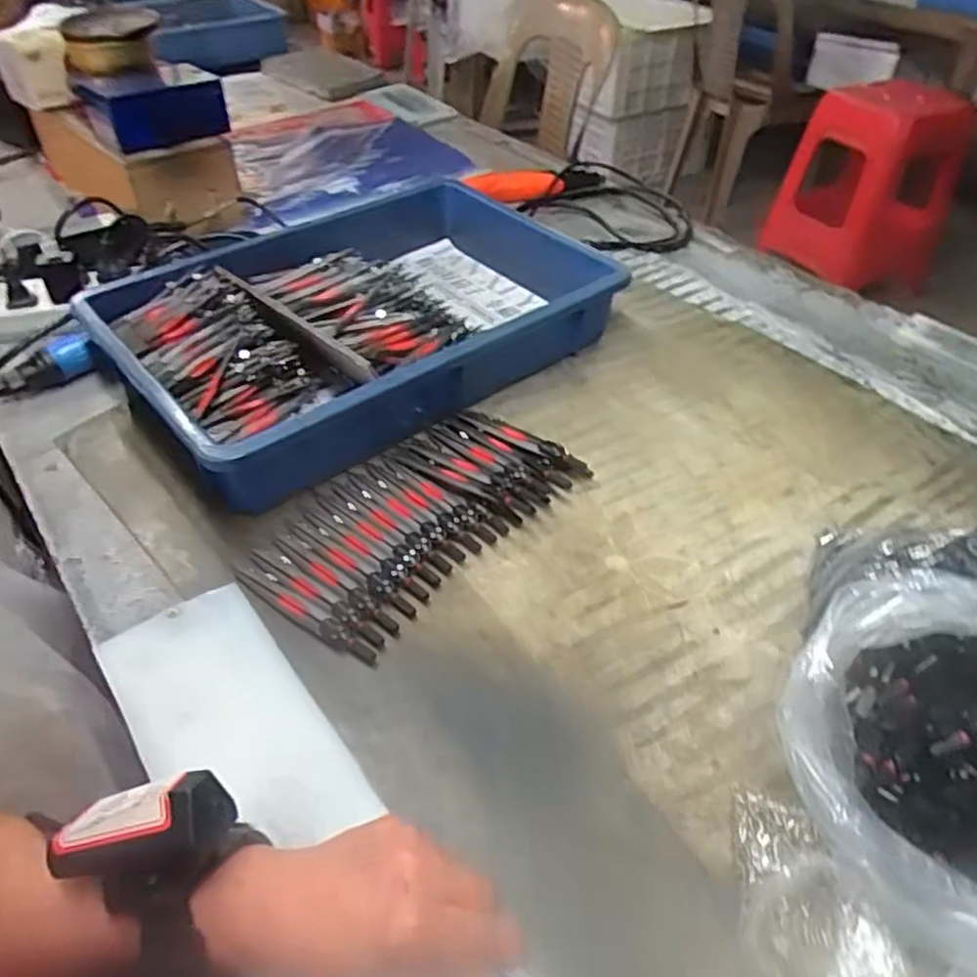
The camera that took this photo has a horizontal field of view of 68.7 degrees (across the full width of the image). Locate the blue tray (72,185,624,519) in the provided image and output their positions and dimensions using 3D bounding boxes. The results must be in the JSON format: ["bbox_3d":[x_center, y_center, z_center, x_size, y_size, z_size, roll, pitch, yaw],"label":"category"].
[{"bbox_3d":[-0.113,-0.167,0.686,0.446,0.079,0.299,-31,53,-27],"label":"blue tray"}]

